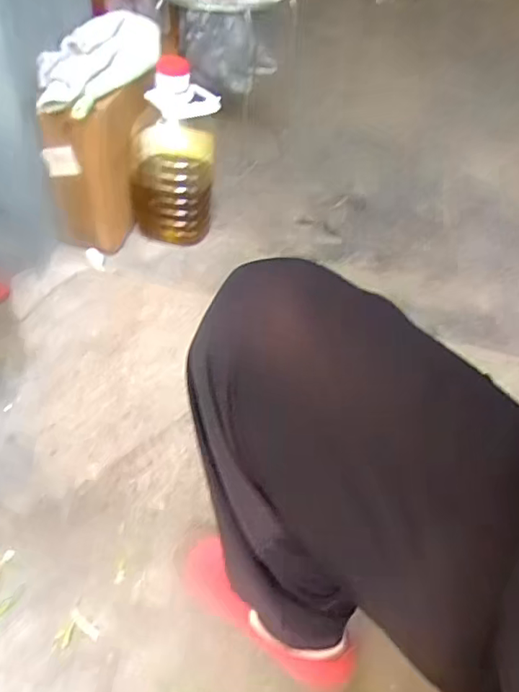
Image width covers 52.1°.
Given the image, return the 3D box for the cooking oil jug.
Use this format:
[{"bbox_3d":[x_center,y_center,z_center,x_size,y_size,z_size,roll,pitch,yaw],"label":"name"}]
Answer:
[{"bbox_3d":[-0.161,-0.349,0.990,0.151,0.287,0.186,1,45,-7],"label":"cooking oil jug"}]

